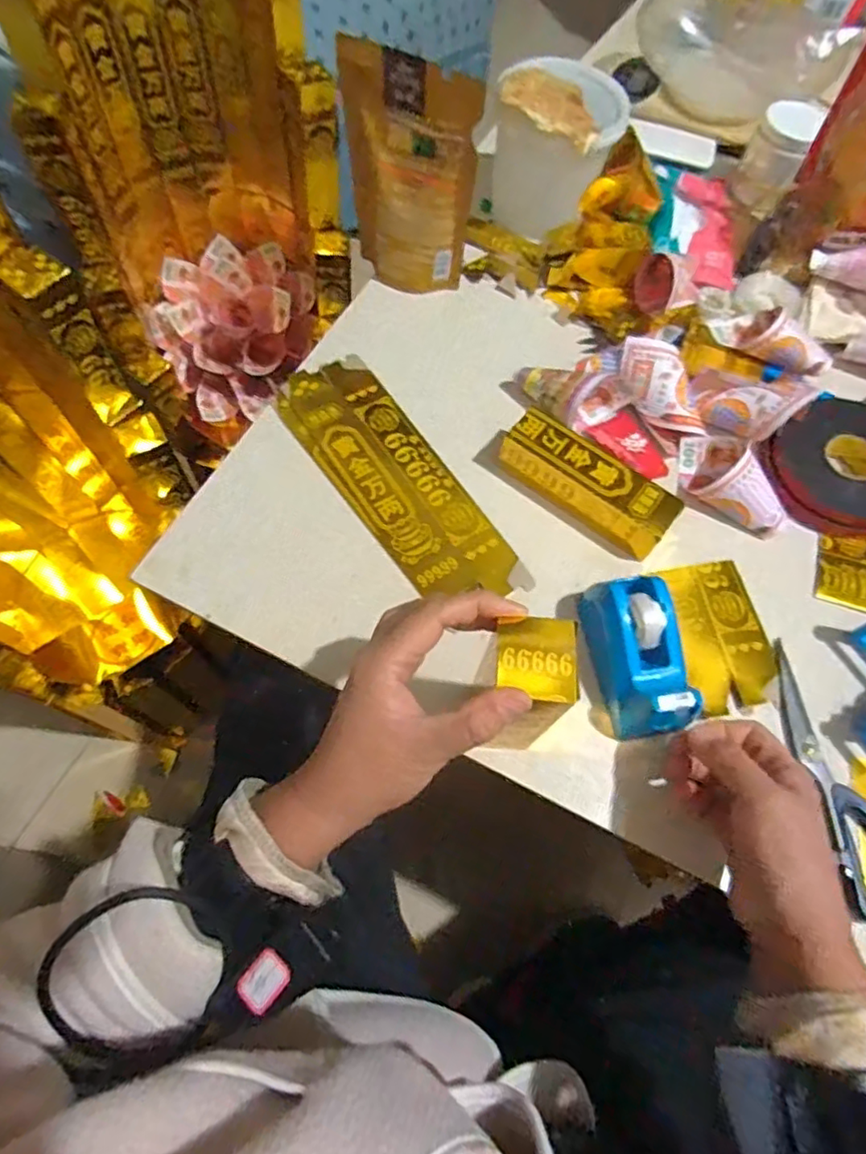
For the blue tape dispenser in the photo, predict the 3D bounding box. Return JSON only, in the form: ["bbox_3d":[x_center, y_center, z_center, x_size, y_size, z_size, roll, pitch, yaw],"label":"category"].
[{"bbox_3d":[0.148,0.053,0.446,0.056,0.061,0.112,-8,66,-7],"label":"blue tape dispenser"}]

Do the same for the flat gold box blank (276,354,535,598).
[{"bbox_3d":[-0.032,-0.083,0.525,0.091,0.005,0.269,-32,72,-18],"label":"flat gold box blank"}]

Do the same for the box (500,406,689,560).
[{"bbox_3d":[0.129,-0.078,0.514,0.146,0.046,0.049,35,68,12],"label":"box"}]

